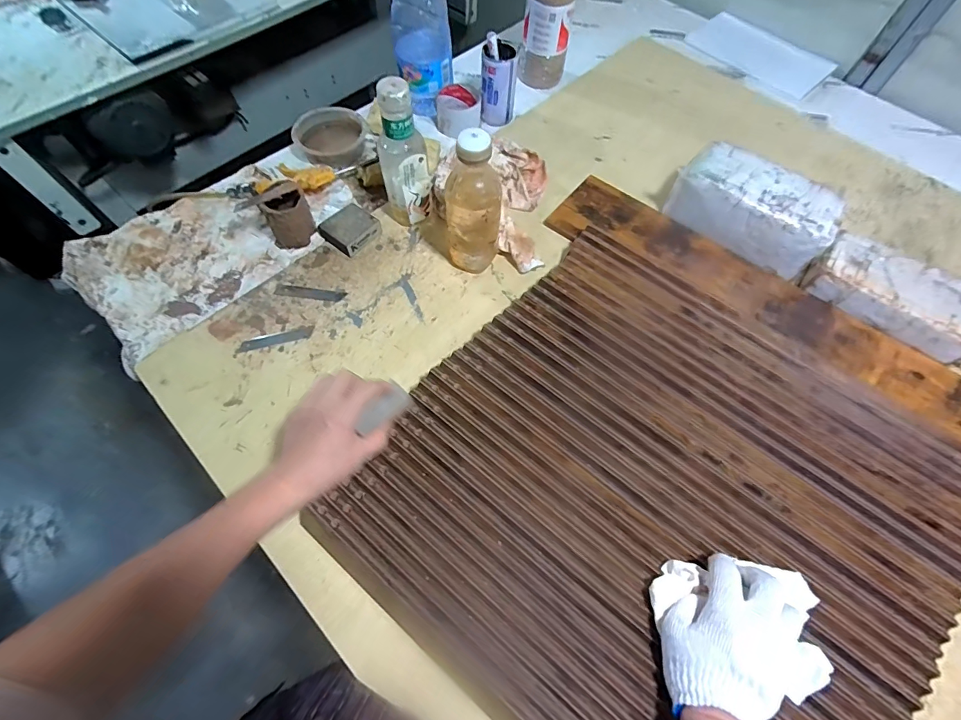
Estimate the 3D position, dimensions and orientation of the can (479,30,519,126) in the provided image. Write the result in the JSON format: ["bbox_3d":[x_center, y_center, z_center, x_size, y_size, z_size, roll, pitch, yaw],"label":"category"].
[{"bbox_3d":[0.033,-0.507,0.764,0.059,0.139,0.059,1,64,-1],"label":"can"}]

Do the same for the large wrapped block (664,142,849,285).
[{"bbox_3d":[0.405,-0.225,0.637,0.225,0.101,0.102,35,68,14],"label":"large wrapped block"}]

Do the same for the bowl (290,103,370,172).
[{"bbox_3d":[-0.263,-0.392,0.759,0.123,0.058,0.127,1,64,-1],"label":"bowl"}]

